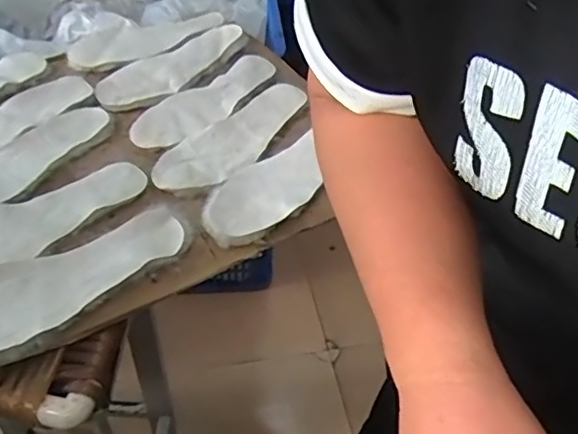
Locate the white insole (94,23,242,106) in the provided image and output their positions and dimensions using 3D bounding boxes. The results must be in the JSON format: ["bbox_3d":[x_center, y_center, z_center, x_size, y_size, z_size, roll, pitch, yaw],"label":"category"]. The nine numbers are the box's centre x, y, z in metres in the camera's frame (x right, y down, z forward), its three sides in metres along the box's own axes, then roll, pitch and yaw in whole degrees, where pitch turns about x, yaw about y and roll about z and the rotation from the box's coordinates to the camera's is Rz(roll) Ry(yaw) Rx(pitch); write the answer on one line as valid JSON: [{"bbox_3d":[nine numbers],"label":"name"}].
[{"bbox_3d":[-0.165,-0.231,0.878,0.085,0.013,0.279,32,52,25],"label":"white insole"}]

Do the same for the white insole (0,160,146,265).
[{"bbox_3d":[-0.273,0.005,0.627,0.266,0.019,0.090,-31,55,-30],"label":"white insole"}]

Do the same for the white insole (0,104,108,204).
[{"bbox_3d":[-0.323,-0.066,0.689,0.084,0.013,0.271,27,50,22],"label":"white insole"}]

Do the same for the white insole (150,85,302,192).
[{"bbox_3d":[-0.066,-0.106,0.759,0.095,0.013,0.260,32,52,25],"label":"white insole"}]

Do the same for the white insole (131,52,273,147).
[{"bbox_3d":[-0.111,-0.163,0.818,0.088,0.012,0.266,30,51,24],"label":"white insole"}]

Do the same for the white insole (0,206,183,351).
[{"bbox_3d":[-0.220,0.059,0.573,0.252,0.019,0.082,-27,53,-27],"label":"white insole"}]

